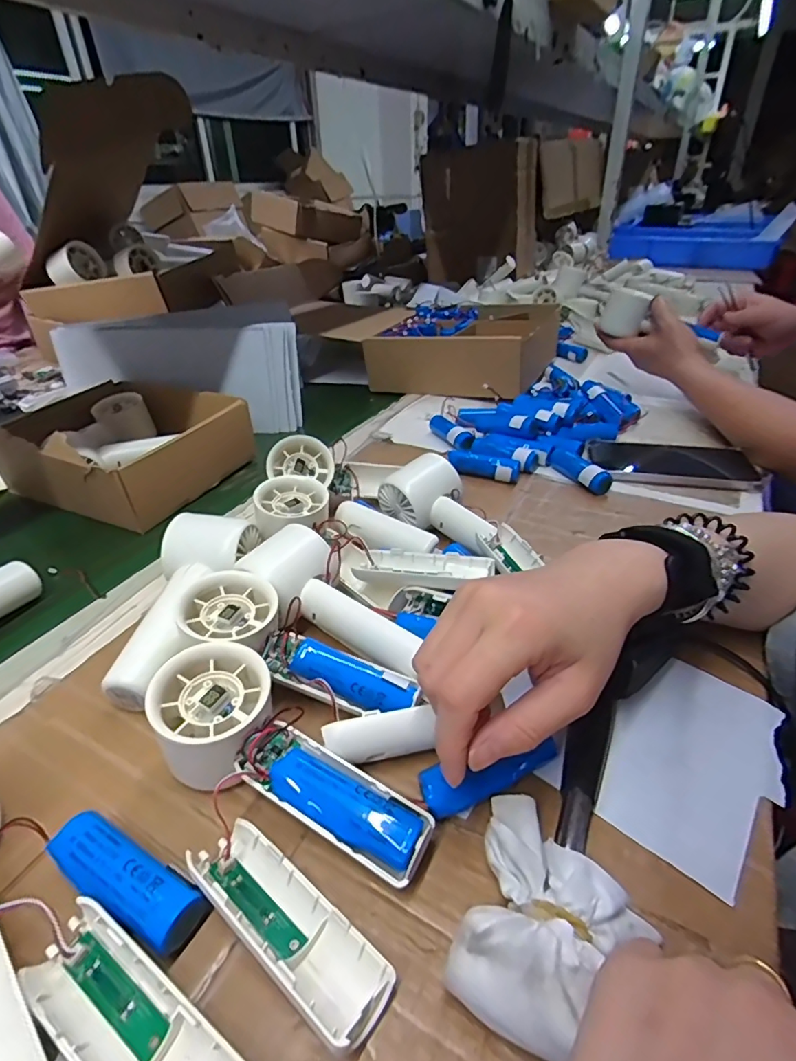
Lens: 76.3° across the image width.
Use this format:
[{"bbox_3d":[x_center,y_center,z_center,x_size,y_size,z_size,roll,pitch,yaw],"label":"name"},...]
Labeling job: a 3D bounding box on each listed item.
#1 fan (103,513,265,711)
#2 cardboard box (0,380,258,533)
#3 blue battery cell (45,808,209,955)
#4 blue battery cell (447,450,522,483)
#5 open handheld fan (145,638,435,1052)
[{"bbox_3d":[-0.142,0.050,0.339,0.061,0.051,0.148,3,35,5],"label":"fan"},{"bbox_3d":[-0.295,-0.102,0.559,0.218,0.064,0.198,13,37,21],"label":"cardboard box"},{"bbox_3d":[-0.116,0.151,0.218,0.078,0.023,0.023,16,38,24],"label":"blue battery cell"},{"bbox_3d":[0.089,-0.069,0.521,0.073,0.022,0.018,10,36,17],"label":"blue battery cell"},{"bbox_3d":[-0.056,0.123,0.231,0.162,0.051,0.082,24,41,31],"label":"open handheld fan"}]

